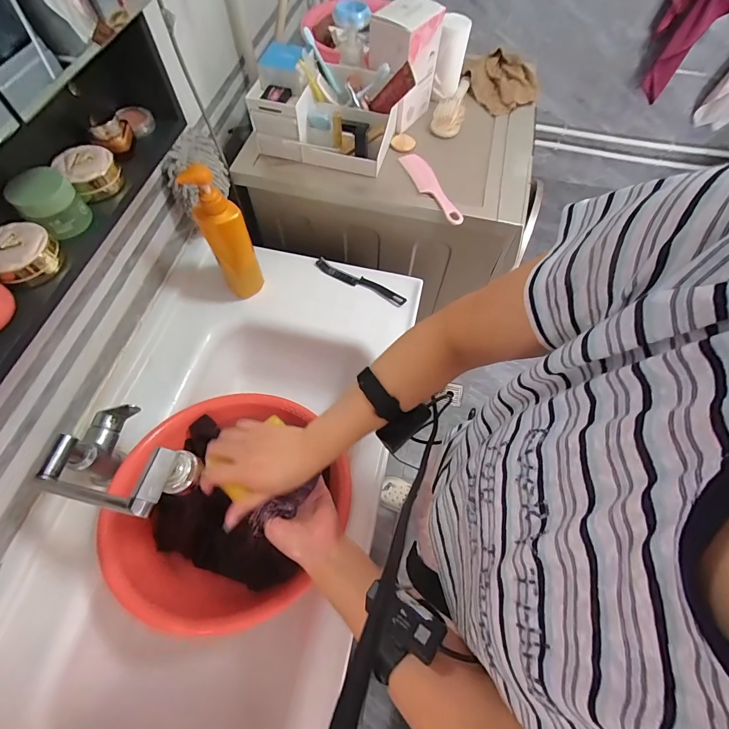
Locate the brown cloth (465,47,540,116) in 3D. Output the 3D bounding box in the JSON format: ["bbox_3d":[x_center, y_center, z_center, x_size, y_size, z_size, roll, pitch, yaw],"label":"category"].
[{"bbox_3d":[0.318,-0.660,0.874,0.174,0.058,0.175,19,65,8],"label":"brown cloth"}]

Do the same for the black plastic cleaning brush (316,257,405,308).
[{"bbox_3d":[-0.010,-0.174,0.800,0.210,0.015,0.027,26,66,11],"label":"black plastic cleaning brush"}]

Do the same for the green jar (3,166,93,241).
[{"bbox_3d":[-0.365,-0.187,0.437,0.062,0.056,0.057,0,63,-1],"label":"green jar"}]

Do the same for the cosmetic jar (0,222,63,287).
[{"bbox_3d":[-0.385,-0.125,0.427,0.063,0.044,0.066,0,63,-1],"label":"cosmetic jar"}]

